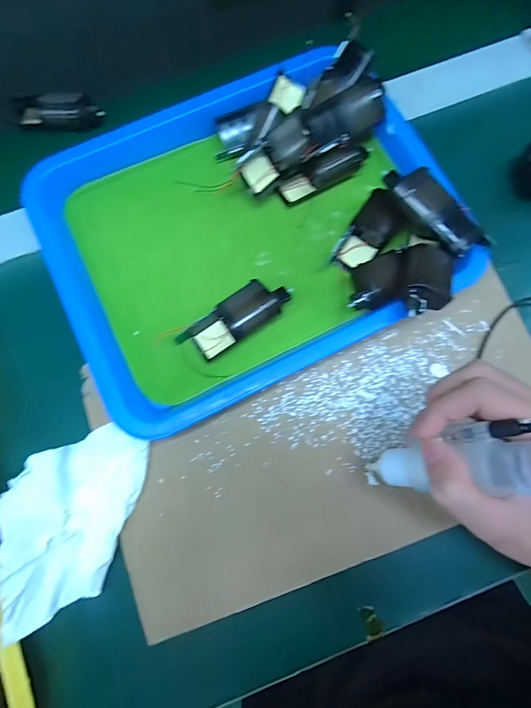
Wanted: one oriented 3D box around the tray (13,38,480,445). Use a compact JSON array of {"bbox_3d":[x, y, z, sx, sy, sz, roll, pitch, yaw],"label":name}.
[{"bbox_3d":[-0.014,-0.111,0.321,0.321,0.039,0.261,-26,80,-4],"label":"tray"}]

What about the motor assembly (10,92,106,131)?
[{"bbox_3d":[-0.203,-0.240,0.372,0.082,0.027,0.027,-6,79,0],"label":"motor assembly"}]

